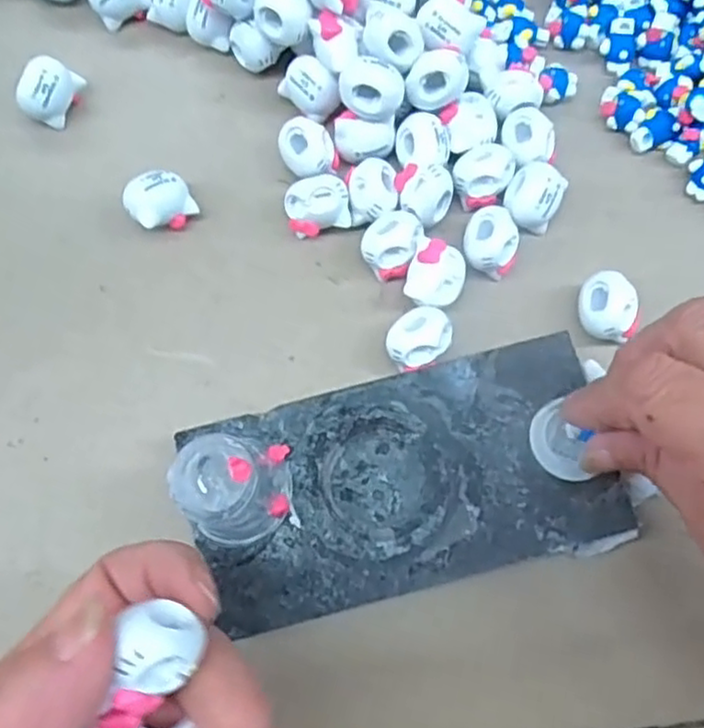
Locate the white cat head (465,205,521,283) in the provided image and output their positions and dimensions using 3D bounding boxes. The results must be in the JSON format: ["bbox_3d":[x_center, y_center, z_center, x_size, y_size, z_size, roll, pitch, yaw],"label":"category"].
[{"bbox_3d":[0.055,-0.048,0.277,0.020,0.019,0.025,2,73,1],"label":"white cat head"}]

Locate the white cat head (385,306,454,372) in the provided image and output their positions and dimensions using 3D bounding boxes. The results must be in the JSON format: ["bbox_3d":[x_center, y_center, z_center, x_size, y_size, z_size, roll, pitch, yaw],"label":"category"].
[{"bbox_3d":[0.025,-0.008,0.265,0.021,0.019,0.027,40,77,12],"label":"white cat head"}]

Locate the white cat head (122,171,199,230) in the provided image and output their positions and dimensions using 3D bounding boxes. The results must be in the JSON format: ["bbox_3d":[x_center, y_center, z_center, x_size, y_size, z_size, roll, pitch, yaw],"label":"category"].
[{"bbox_3d":[-0.077,-0.064,0.278,0.024,0.025,0.018,-33,75,-9],"label":"white cat head"}]

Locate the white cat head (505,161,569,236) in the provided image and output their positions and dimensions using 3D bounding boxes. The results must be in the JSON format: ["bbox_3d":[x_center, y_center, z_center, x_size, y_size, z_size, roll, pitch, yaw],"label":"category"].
[{"bbox_3d":[0.074,-0.068,0.282,0.022,0.022,0.027,26,75,8],"label":"white cat head"}]

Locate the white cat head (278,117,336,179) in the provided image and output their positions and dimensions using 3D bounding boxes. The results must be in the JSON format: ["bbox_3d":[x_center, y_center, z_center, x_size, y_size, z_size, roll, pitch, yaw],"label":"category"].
[{"bbox_3d":[-0.018,-0.088,0.289,0.022,0.020,0.024,0,73,0],"label":"white cat head"}]

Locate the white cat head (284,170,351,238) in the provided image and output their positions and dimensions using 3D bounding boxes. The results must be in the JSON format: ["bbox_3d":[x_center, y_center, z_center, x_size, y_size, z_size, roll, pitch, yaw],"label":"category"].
[{"bbox_3d":[-0.014,-0.066,0.280,0.025,0.022,0.024,-12,73,-3],"label":"white cat head"}]

